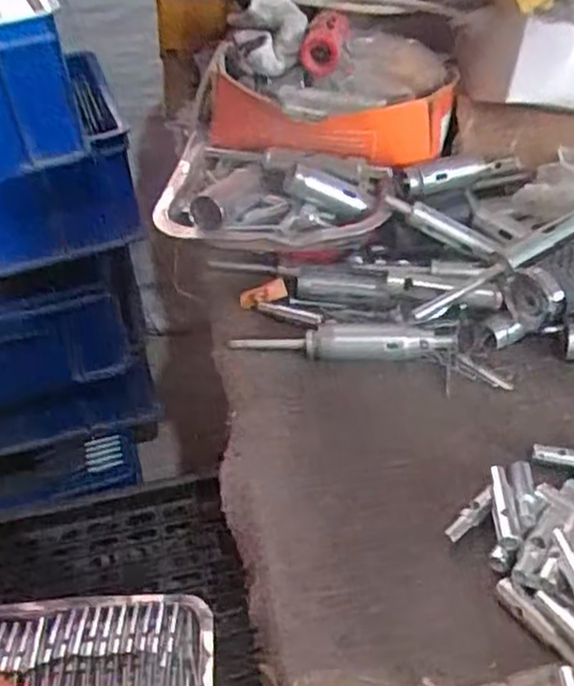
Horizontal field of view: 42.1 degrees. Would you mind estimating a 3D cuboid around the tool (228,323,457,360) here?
[{"bbox_3d":[0.041,-0.002,0.521,0.157,0.020,0.029,-4,41,1],"label":"tool"}]

